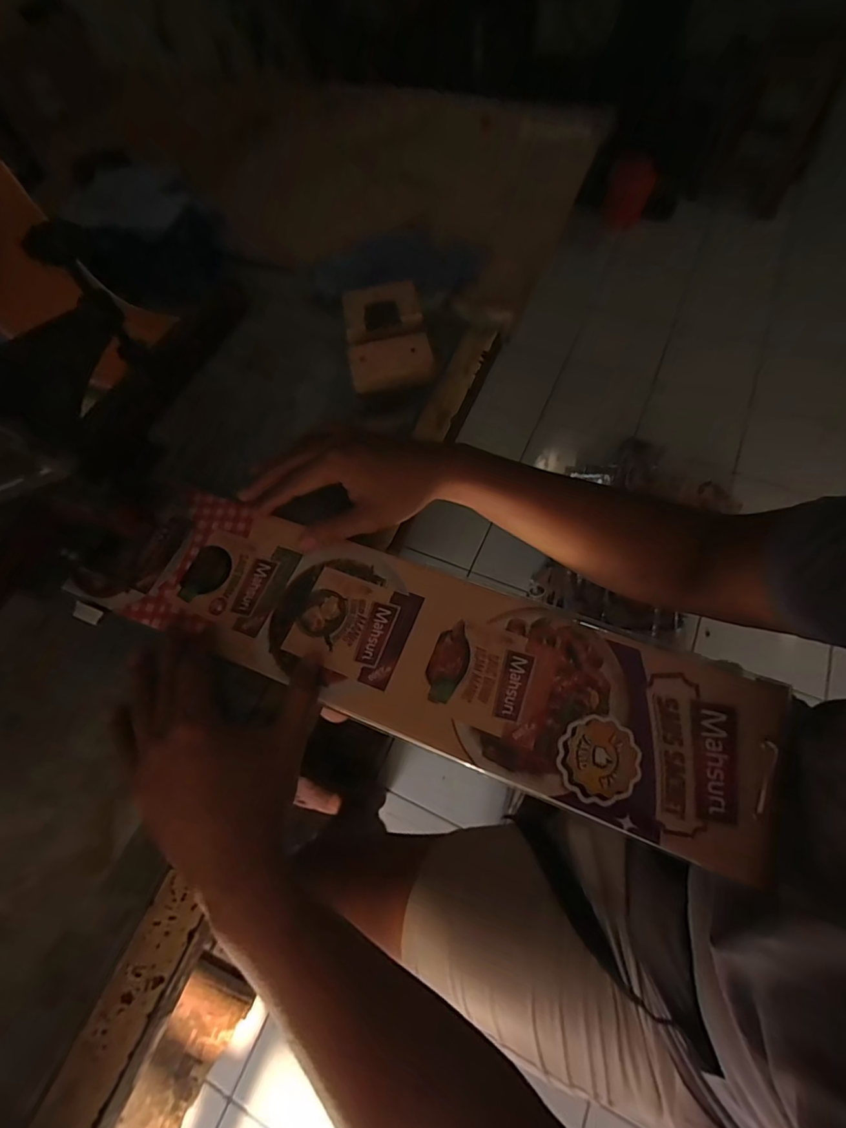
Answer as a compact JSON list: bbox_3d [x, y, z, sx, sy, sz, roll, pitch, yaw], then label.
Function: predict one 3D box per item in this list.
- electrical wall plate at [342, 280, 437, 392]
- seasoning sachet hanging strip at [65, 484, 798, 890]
[{"bbox_3d":[-0.036,-0.227,0.489,0.080,0.034,0.129,-11,64,-1],"label":"electrical wall plate"},{"bbox_3d":[-0.018,0.057,0.371,0.526,0.013,0.127,18,70,13],"label":"seasoning sachet hanging strip"}]

